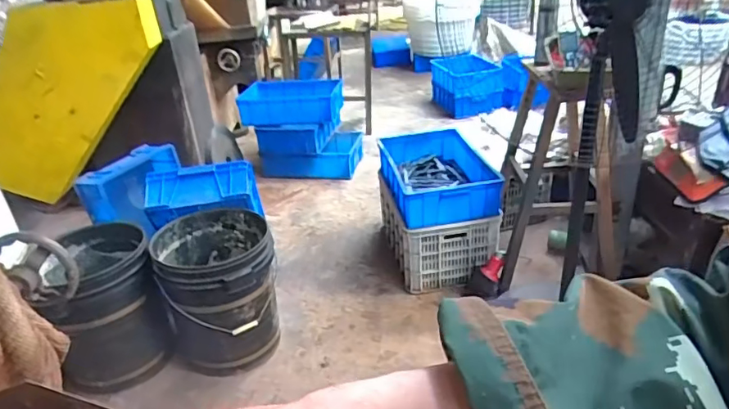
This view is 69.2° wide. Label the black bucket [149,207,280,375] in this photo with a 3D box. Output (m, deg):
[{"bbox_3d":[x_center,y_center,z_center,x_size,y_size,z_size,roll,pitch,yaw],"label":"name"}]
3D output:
[{"bbox_3d":[-0.450,0.287,1.677,0.337,0.417,0.367,-11,27,-14],"label":"black bucket"}]

